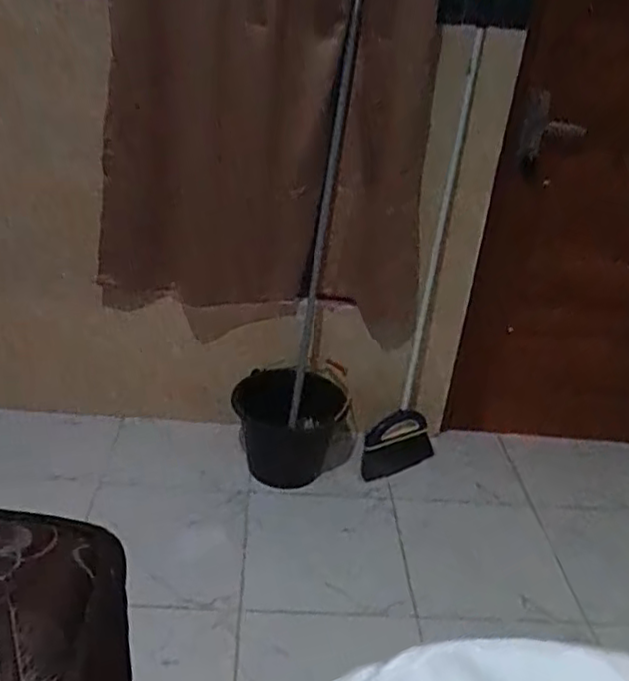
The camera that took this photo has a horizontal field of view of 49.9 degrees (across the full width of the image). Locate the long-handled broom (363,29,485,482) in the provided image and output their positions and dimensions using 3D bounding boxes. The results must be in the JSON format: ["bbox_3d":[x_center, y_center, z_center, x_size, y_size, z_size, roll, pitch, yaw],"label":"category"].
[{"bbox_3d":[0.275,-0.141,1.639,0.164,1.070,0.218,12,29,12],"label":"long-handled broom"}]

